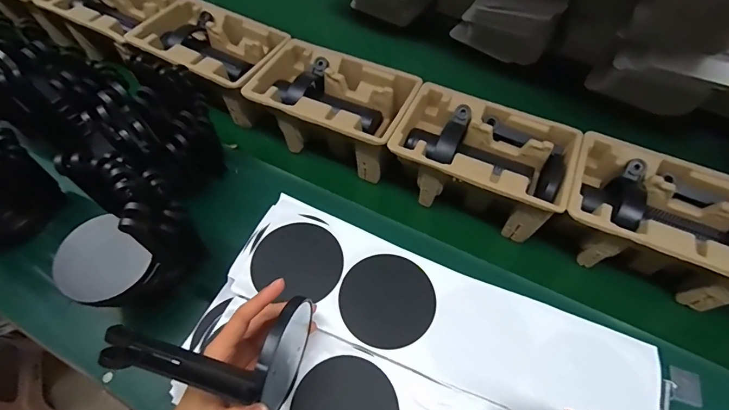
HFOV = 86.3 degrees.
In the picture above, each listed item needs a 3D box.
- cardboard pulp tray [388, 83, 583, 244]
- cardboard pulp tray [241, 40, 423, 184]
[{"bbox_3d":[0.156,-0.061,0.544,0.222,0.095,0.144,23,60,11],"label":"cardboard pulp tray"},{"bbox_3d":[-0.047,-0.149,0.598,0.228,0.097,0.143,22,60,11],"label":"cardboard pulp tray"}]

